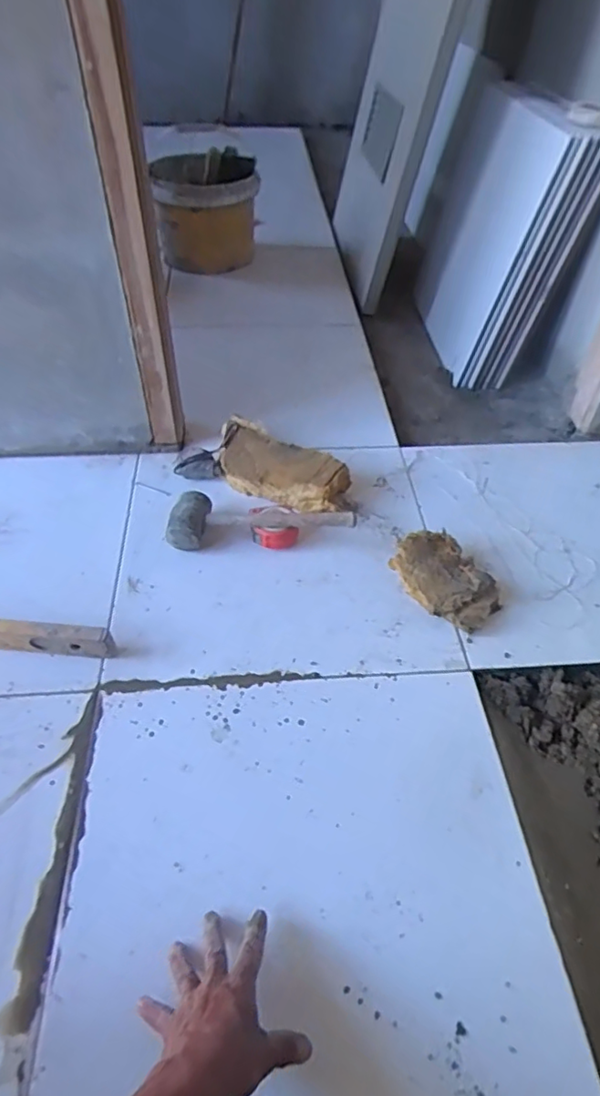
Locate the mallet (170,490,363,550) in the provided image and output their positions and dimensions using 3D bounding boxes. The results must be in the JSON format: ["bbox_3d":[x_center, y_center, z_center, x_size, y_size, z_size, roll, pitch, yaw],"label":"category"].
[{"bbox_3d":[-0.064,-0.046,0.934,0.288,0.079,0.094,-1,47,-3],"label":"mallet"}]

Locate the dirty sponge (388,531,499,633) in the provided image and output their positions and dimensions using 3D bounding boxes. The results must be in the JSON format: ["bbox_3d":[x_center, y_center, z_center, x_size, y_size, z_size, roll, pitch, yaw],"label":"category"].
[{"bbox_3d":[0.221,0.045,0.878,0.118,0.052,0.164,-26,53,-24],"label":"dirty sponge"}]

